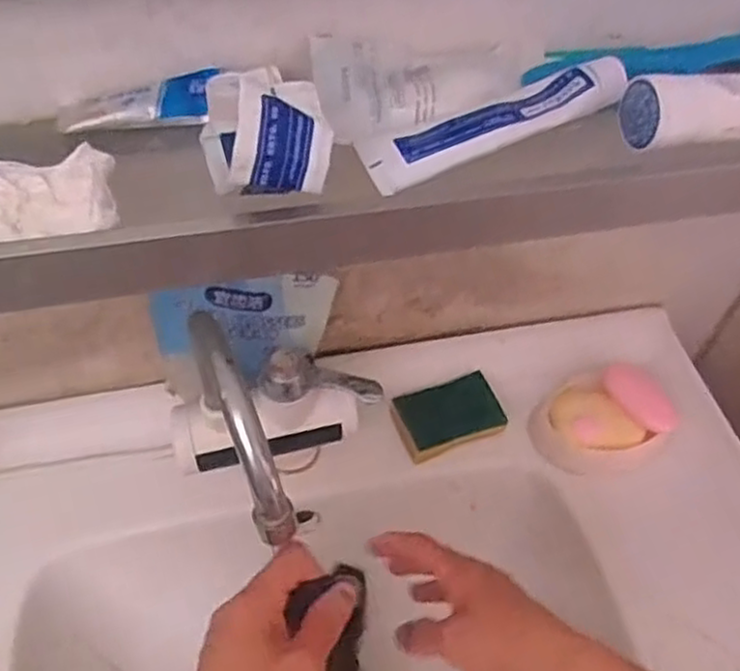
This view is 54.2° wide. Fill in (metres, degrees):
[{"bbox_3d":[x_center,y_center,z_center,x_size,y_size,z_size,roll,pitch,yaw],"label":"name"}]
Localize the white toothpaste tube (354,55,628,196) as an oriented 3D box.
[{"bbox_3d":[0.073,-0.130,0.424,0.161,0.031,0.046,-20,57,-16],"label":"white toothpaste tube"}]

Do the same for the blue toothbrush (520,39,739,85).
[{"bbox_3d":[0.201,-0.184,0.472,0.201,0.021,0.024,-4,54,-5],"label":"blue toothbrush"}]

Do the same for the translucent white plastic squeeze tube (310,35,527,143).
[{"bbox_3d":[0.037,-0.155,0.439,0.138,0.029,0.063,-9,54,-9],"label":"translucent white plastic squeeze tube"}]

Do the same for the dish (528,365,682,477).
[{"bbox_3d":[0.224,0.076,0.676,0.136,0.037,0.090,-9,54,-8],"label":"dish"}]

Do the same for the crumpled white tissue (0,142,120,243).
[{"bbox_3d":[-0.189,-0.068,0.377,0.106,0.015,0.054,-13,55,-12],"label":"crumpled white tissue"}]

